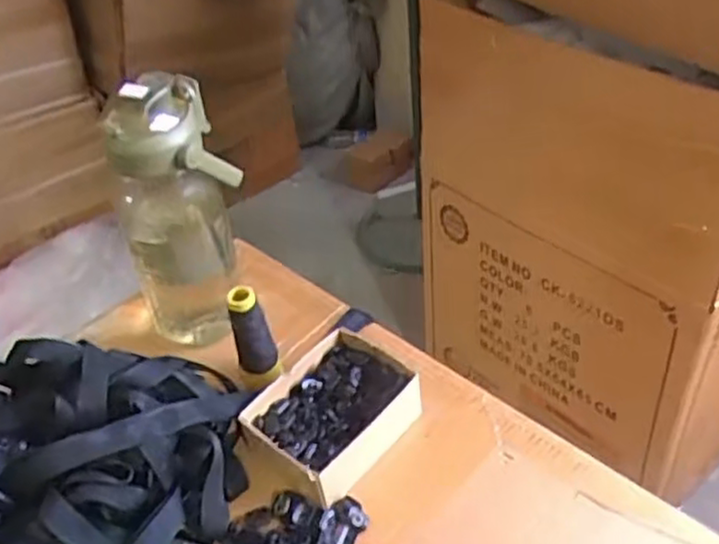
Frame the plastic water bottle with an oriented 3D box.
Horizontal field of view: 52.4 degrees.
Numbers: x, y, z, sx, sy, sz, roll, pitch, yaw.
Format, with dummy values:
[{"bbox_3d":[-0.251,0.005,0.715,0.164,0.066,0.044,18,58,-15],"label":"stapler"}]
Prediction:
[{"bbox_3d":[-0.162,-0.045,0.682,0.107,0.274,0.088,-20,40,-17],"label":"plastic water bottle"}]

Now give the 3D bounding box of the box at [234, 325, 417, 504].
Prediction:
[{"bbox_3d":[-0.021,0.121,0.628,0.104,0.051,0.128,26,48,34],"label":"box"}]

